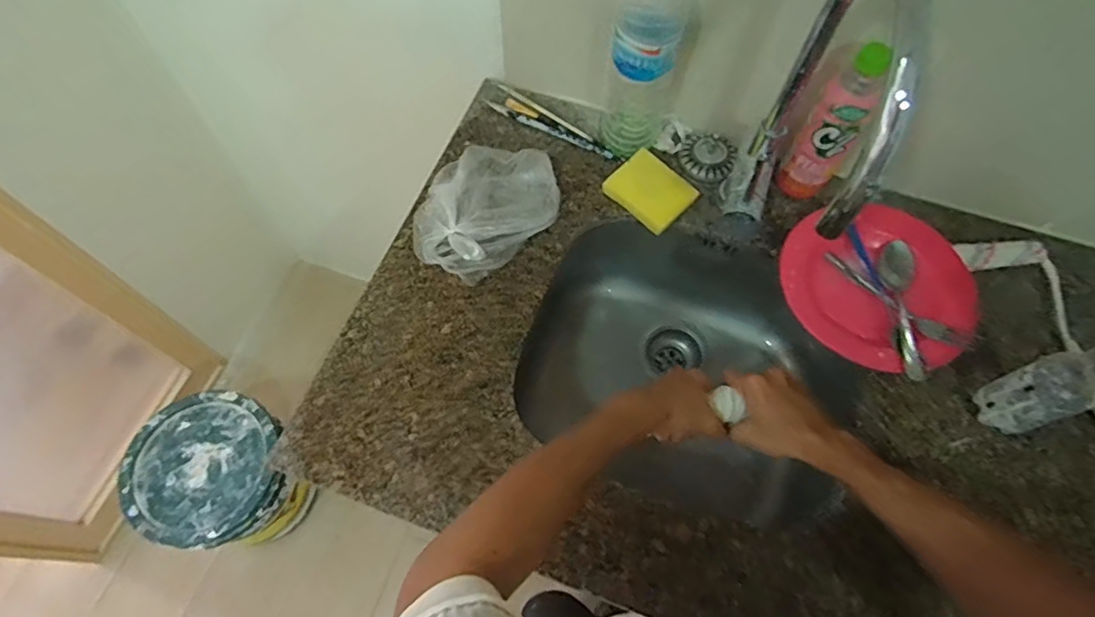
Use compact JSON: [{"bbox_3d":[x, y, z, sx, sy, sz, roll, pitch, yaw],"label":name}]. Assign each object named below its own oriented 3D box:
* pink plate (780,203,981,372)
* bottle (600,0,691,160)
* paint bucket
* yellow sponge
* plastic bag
[{"bbox_3d":[0.387,-0.030,0.680,0.211,0.033,0.213,0,64,-1],"label":"pink plate"},{"bbox_3d":[0.117,-0.305,0.687,0.078,0.273,0.093,12,64,5],"label":"bottle"},{"bbox_3d":[-0.695,0.386,1.310,0.316,0.343,0.290,0,64,-1],"label":"paint bucket"},{"bbox_3d":[0.133,-0.151,0.741,0.102,0.036,0.075,41,70,17],"label":"yellow sponge"},{"bbox_3d":[-0.076,-0.129,0.728,0.205,0.037,0.157,-37,70,-17],"label":"plastic bag"}]

